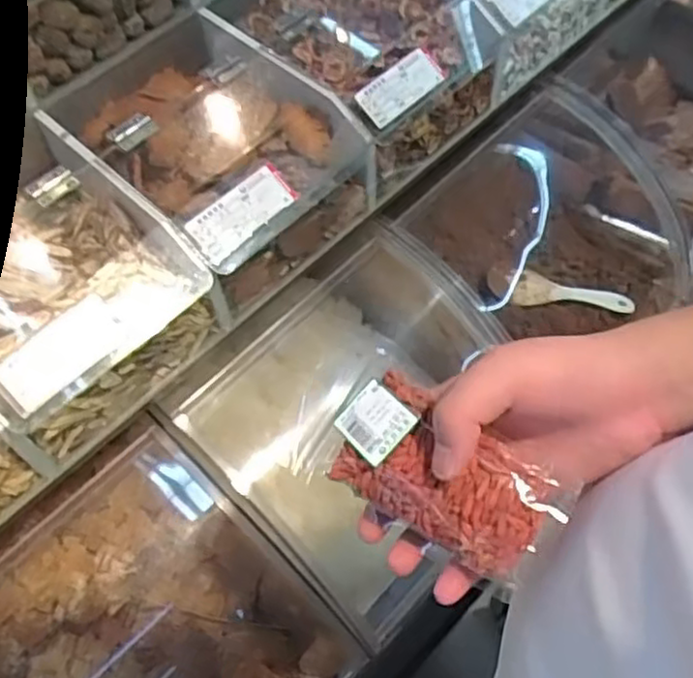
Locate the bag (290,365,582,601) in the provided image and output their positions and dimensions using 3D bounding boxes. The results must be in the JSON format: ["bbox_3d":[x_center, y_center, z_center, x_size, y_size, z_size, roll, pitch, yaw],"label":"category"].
[{"bbox_3d":[0.045,0.067,0.369,0.127,0.020,0.067,29,86,16],"label":"bag"}]

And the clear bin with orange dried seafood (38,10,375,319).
[{"bbox_3d":[-0.127,-0.177,0.713,0.237,0.127,0.193,39,68,23],"label":"clear bin with orange dried seafood"}]

